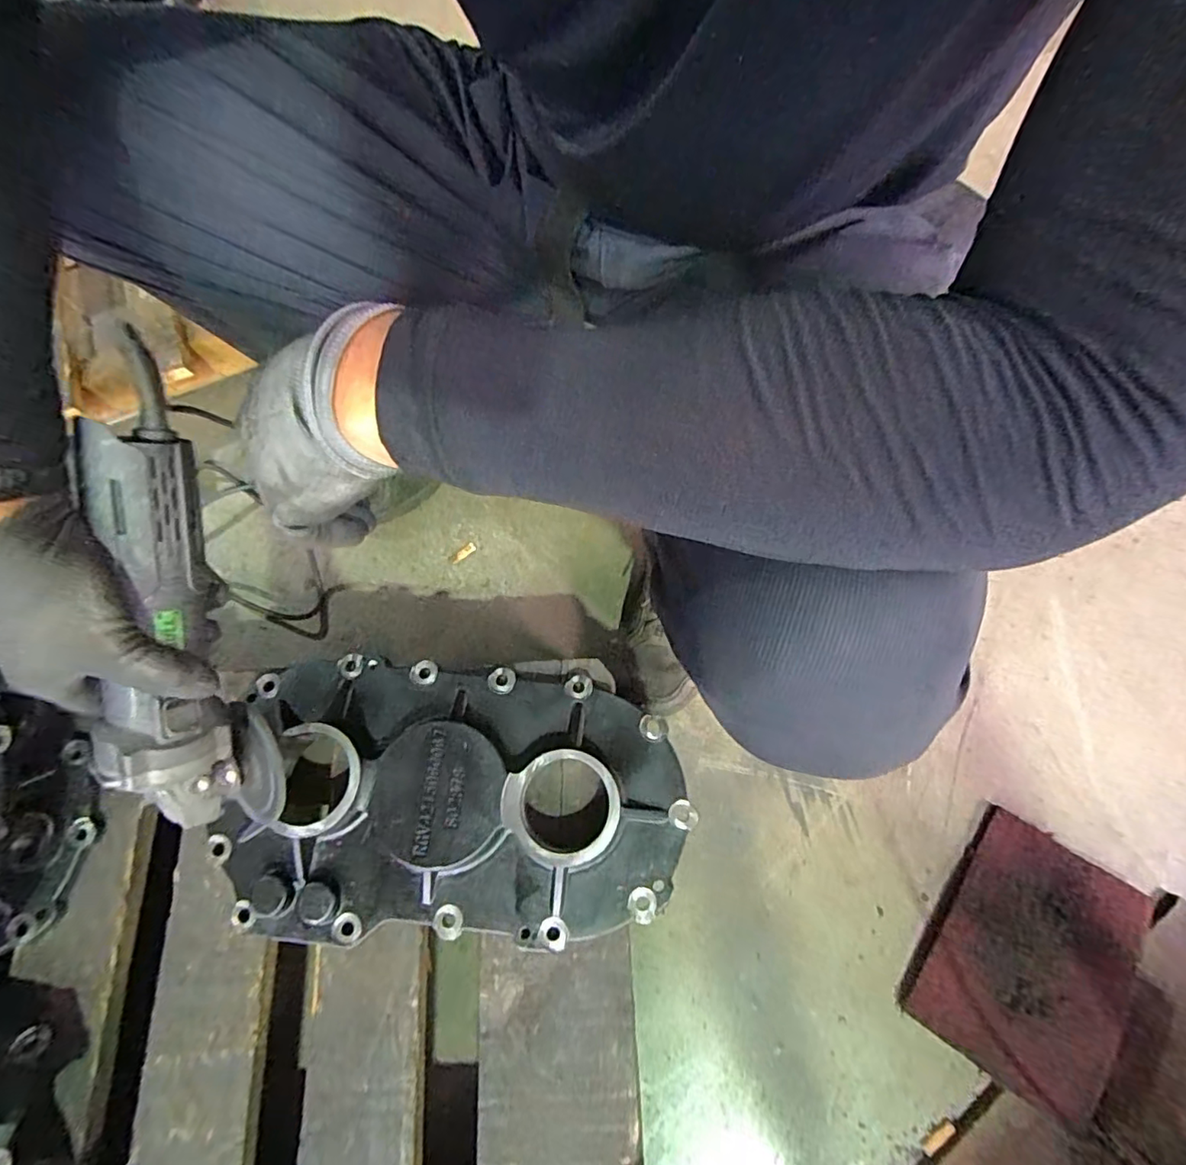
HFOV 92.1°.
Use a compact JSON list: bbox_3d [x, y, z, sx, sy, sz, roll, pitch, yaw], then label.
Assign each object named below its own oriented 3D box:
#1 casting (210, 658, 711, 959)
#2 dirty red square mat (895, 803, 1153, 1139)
[{"bbox_3d":[-0.124,0.179,0.479,0.396,0.040,0.223,4,72,3],"label":"casting"},{"bbox_3d":[0.422,0.357,0.552,0.163,0.014,0.224,30,68,20],"label":"dirty red square mat"}]

